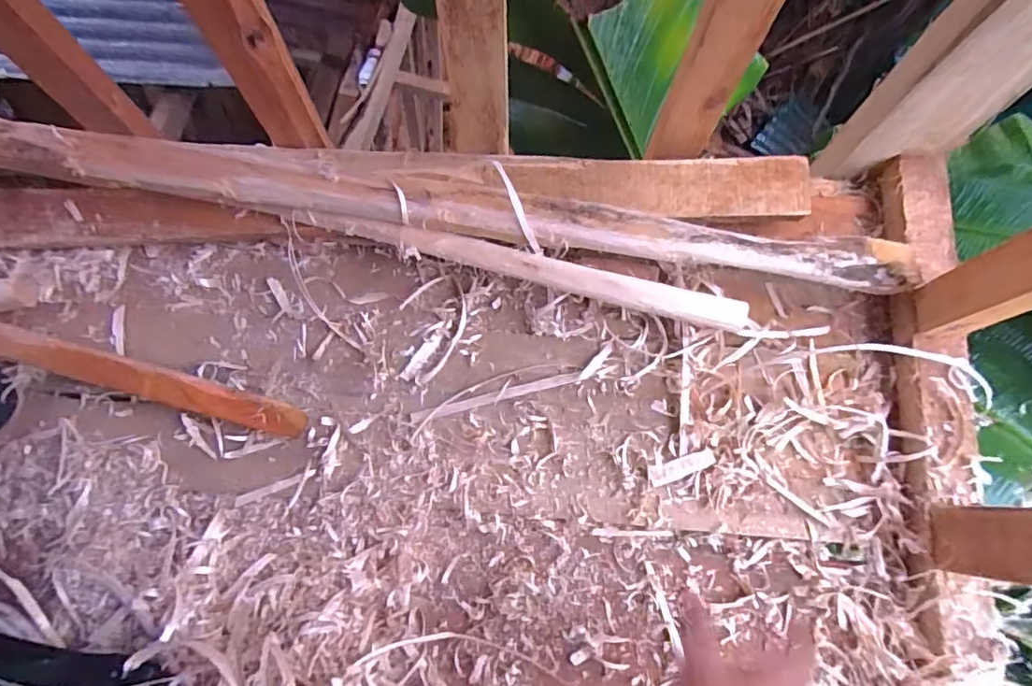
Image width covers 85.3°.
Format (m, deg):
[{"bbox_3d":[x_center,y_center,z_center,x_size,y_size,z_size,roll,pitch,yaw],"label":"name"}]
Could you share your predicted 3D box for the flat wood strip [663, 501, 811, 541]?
[{"bbox_3d":[0.202,0.164,0.518,0.131,0.006,0.026,4,74,1],"label":"flat wood strip"}]

